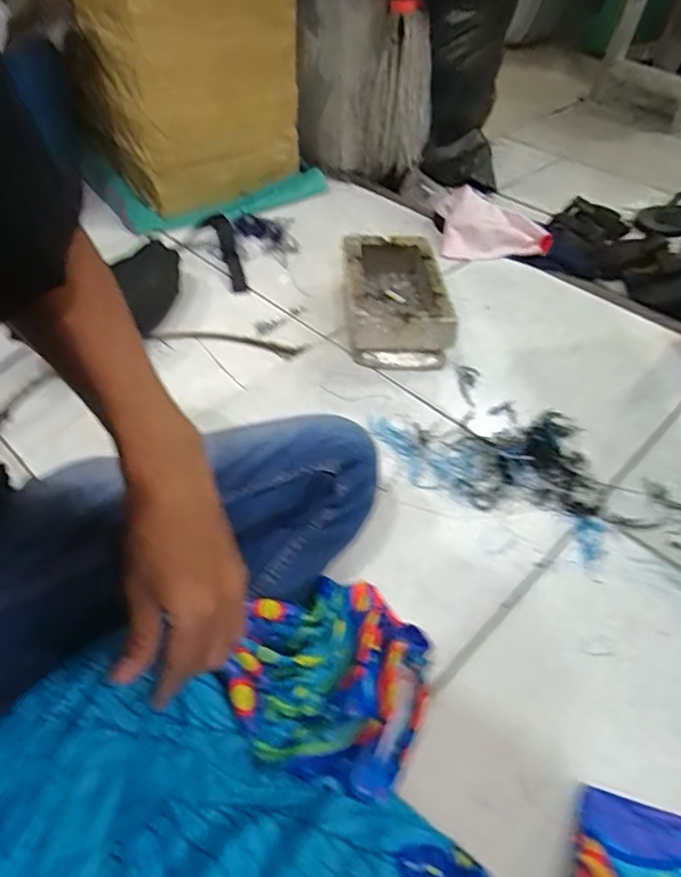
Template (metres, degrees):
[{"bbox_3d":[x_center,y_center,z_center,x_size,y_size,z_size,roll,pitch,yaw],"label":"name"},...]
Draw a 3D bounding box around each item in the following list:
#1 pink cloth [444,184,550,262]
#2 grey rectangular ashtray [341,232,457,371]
[{"bbox_3d":[0.263,-0.351,1.021,0.171,0.098,0.091,13,46,6],"label":"pink cloth"},{"bbox_3d":[0.068,-0.187,0.817,0.127,0.081,0.213,-1,46,-7],"label":"grey rectangular ashtray"}]

